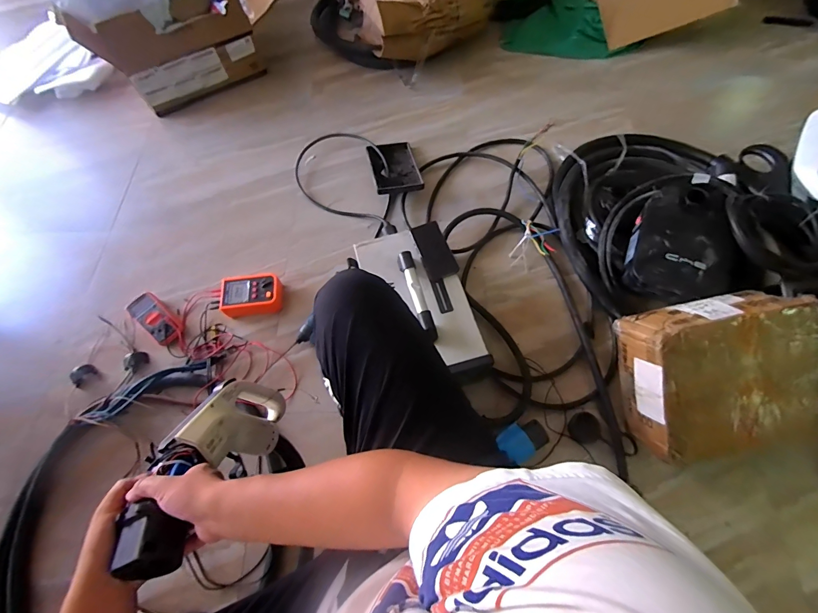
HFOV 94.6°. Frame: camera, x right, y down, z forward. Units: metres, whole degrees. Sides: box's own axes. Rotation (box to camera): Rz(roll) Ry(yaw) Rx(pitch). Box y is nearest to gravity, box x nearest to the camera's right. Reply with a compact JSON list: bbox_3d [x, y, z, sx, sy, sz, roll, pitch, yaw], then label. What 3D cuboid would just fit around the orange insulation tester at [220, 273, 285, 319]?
[{"bbox_3d":[-0.449,-0.029,1.080,0.168,0.064,0.105,-5,65,-1],"label":"orange insulation tester"}]

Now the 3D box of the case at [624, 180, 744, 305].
[{"bbox_3d":[0.729,-0.168,1.001,0.242,0.092,0.378,24,67,12],"label":"case"}]

